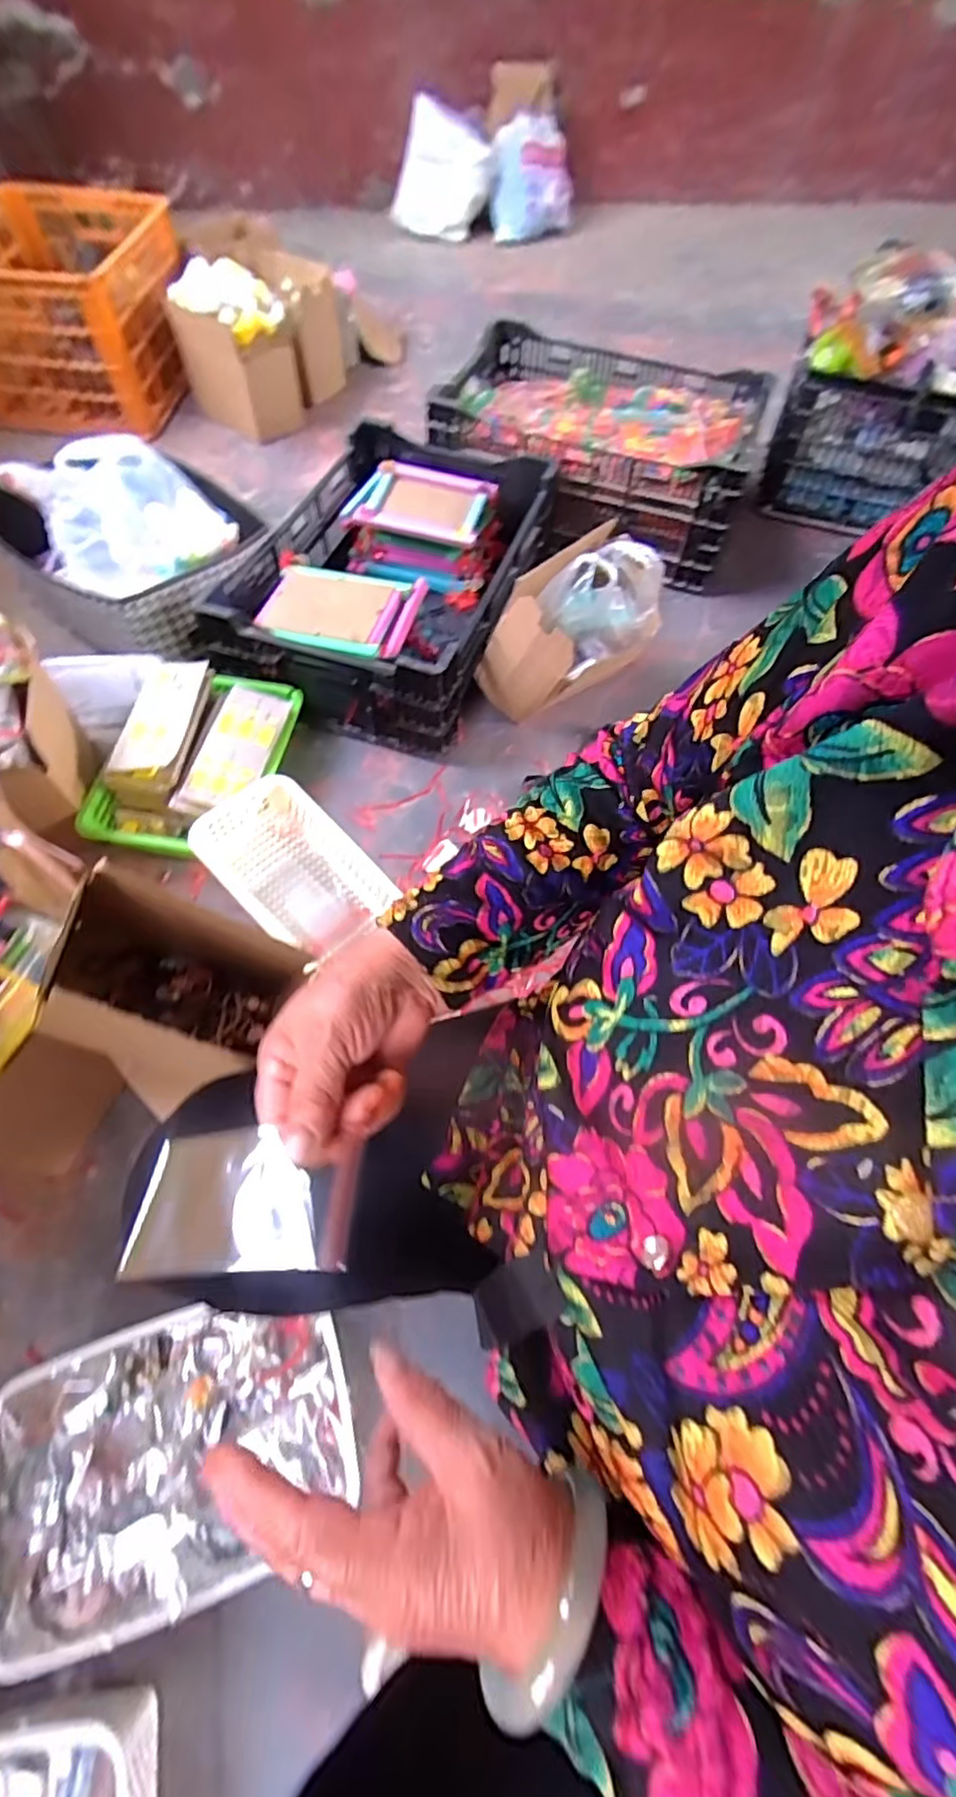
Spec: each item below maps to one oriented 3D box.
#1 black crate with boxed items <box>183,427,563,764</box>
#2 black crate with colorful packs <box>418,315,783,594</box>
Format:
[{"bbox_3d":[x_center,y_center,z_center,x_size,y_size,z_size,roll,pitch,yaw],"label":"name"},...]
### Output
[{"bbox_3d":[-0.149,-0.579,1.138,0.430,0.182,0.619,19,63,7],"label":"black crate with boxed items"},{"bbox_3d":[0.243,-0.927,1.297,0.589,0.186,0.466,18,63,7],"label":"black crate with colorful packs"}]

